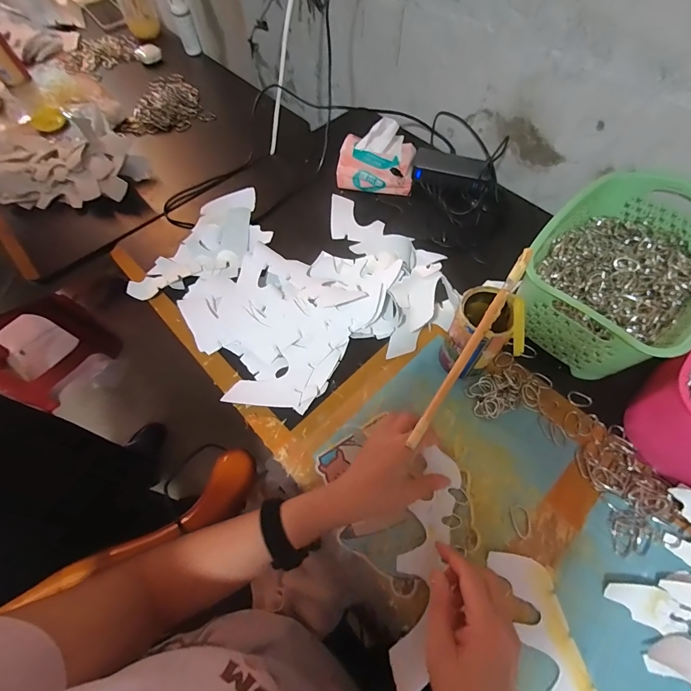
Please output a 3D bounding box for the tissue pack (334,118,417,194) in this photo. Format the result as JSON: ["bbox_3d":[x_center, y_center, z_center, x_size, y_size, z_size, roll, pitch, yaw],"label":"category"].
[{"bbox_3d":[0.056,-0.338,0.638,0.131,0.070,0.117,7,64,6],"label":"tissue pack"}]

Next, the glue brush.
[{"bbox_3d":[0.136,-0.011,0.366,0.012,0.007,0.261,31,68,17],"label":"glue brush"}]

